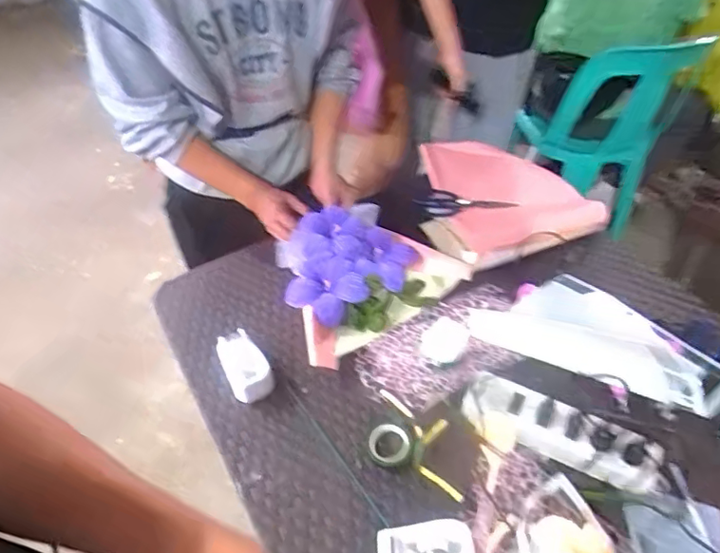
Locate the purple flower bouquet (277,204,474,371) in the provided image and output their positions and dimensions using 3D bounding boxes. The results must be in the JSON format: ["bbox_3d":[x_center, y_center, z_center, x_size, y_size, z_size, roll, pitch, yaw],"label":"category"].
[{"bbox_3d":[-0.006,-0.010,0.911,0.299,0.086,0.214,-34,54,-28],"label":"purple flower bouquet"}]

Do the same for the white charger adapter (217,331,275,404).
[{"bbox_3d":[-0.168,0.129,0.813,0.058,0.038,0.102,-22,49,-20],"label":"white charger adapter"}]

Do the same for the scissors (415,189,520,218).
[{"bbox_3d":[0.214,-0.143,1.144,0.196,0.022,0.073,10,46,11],"label":"scissors"}]

